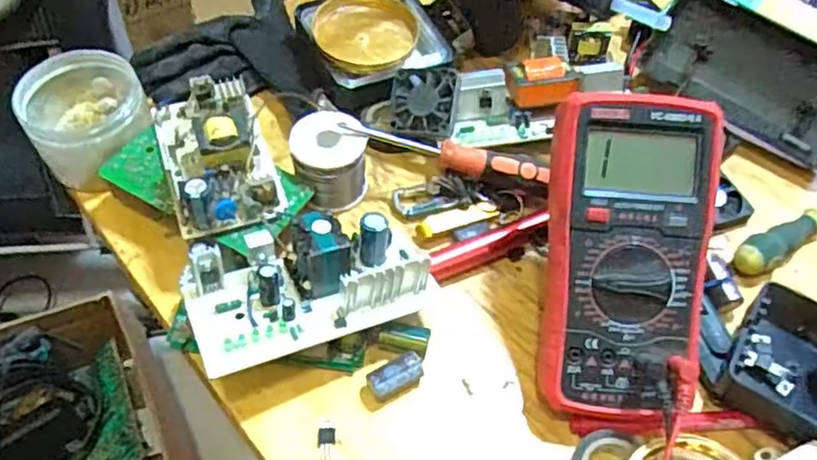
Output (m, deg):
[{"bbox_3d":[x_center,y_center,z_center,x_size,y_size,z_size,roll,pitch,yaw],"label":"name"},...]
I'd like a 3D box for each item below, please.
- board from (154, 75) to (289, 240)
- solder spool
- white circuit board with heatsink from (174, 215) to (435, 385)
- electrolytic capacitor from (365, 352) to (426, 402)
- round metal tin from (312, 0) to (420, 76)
[{"bbox_3d":[-0.130,-0.056,0.453,0.068,0.035,0.118,-16,57,-14],"label":"board"},{"bbox_3d":[-0.055,-0.049,0.477,0.050,0.051,0.050,-4,55,-6],"label":"solder spool"},{"bbox_3d":[-0.058,0.031,0.404,0.146,0.047,0.073,-19,58,-16],"label":"white circuit board with heatsink"},{"bbox_3d":[-0.007,0.089,0.407,0.035,0.016,0.017,-25,59,-19],"label":"electrolytic capacitor"},{"bbox_3d":[-0.035,-0.163,0.545,0.083,0.011,0.092,14,55,7],"label":"round metal tin"}]

